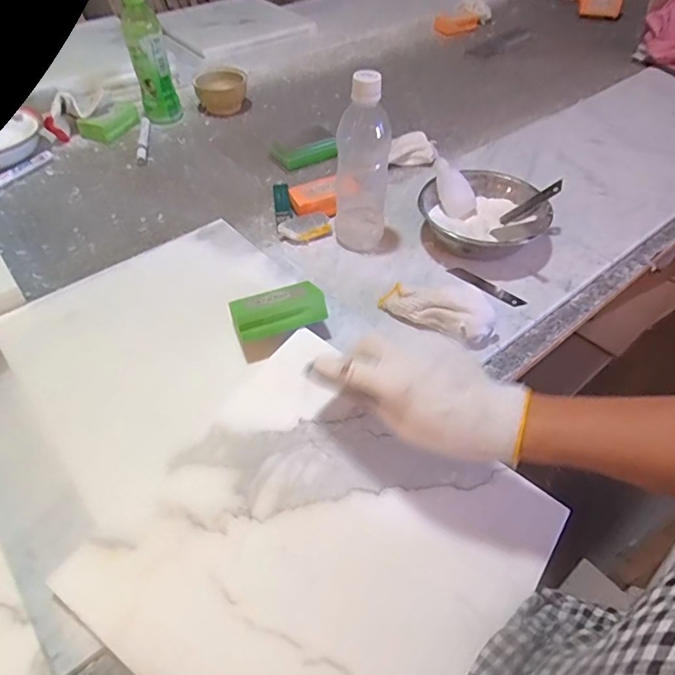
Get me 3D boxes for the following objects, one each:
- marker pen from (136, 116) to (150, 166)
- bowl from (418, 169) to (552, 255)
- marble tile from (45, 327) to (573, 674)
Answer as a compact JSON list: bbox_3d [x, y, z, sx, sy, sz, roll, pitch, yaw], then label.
[{"bbox_3d":[-0.331,-0.339,0.867,0.018,0.014,0.148,-7,50,-8],"label":"marker pen"},{"bbox_3d":[0.186,-0.156,0.662,0.155,0.054,0.150,1,49,-1],"label":"bowl"},{"bbox_3d":[-0.009,0.165,0.409,0.291,0.015,0.293,34,57,15],"label":"marble tile"}]

